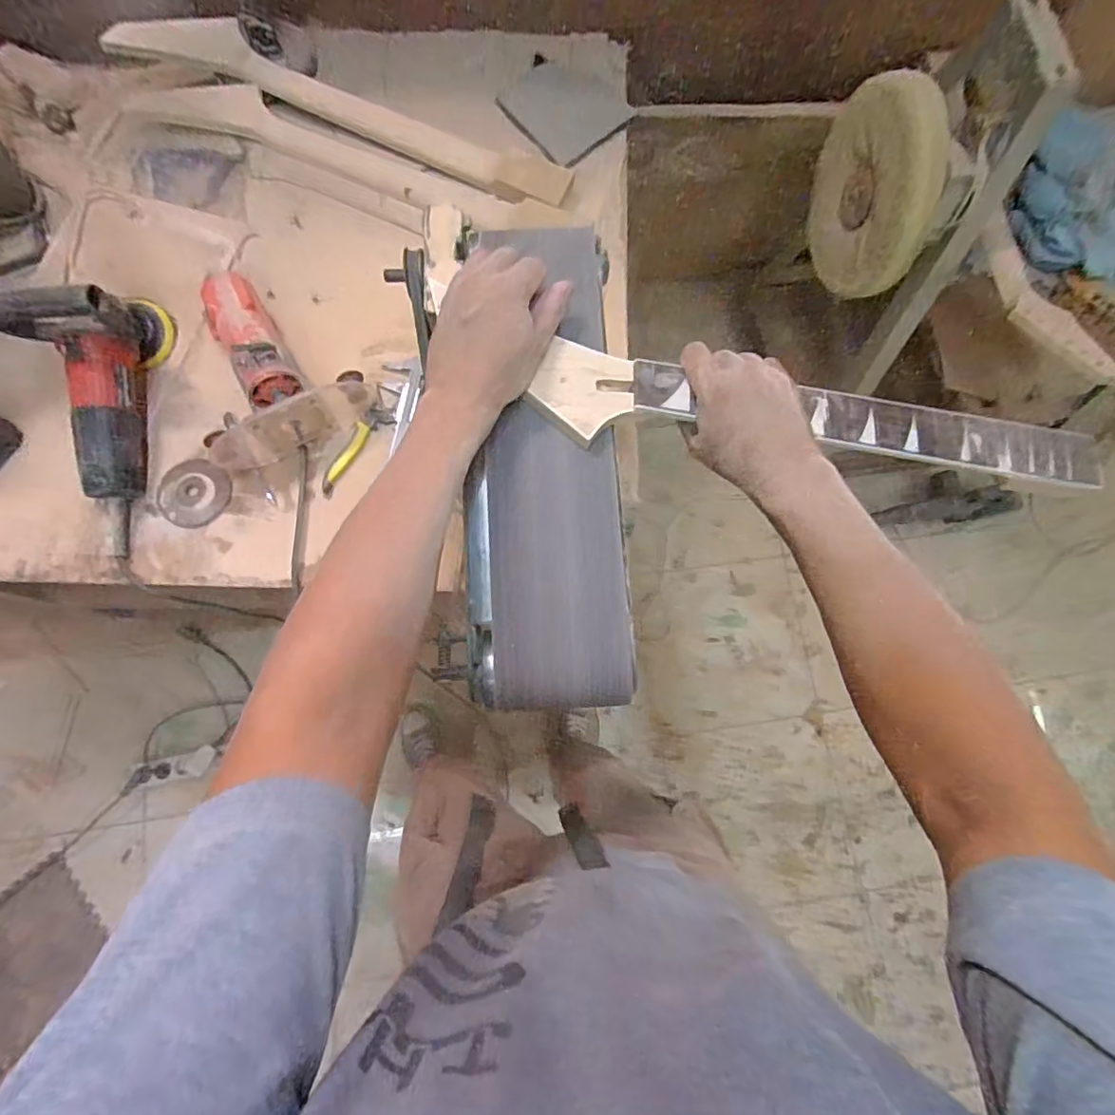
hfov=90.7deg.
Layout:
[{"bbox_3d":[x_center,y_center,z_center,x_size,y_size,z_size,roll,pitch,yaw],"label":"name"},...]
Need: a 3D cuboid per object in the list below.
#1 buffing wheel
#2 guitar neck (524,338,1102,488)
[{"bbox_3d":[0.460,-0.515,0.780,0.070,0.255,0.236,-7,78,-3],"label":"buffing wheel"},{"bbox_3d":[0.257,-0.111,0.481,0.558,0.029,0.069,5,77,-13],"label":"guitar neck"}]

